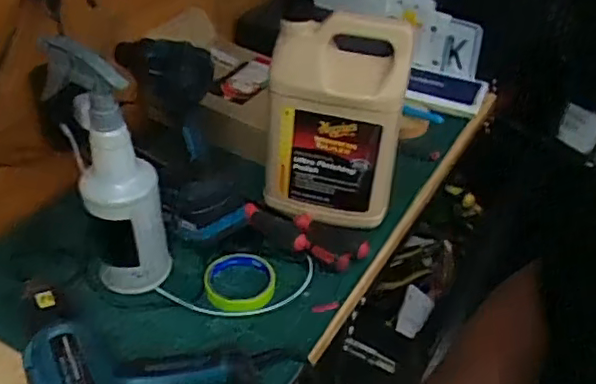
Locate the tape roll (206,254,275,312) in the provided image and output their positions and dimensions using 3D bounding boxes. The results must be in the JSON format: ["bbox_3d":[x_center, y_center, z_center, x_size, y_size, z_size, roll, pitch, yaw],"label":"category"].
[{"bbox_3d":[-0.071,0.110,0.767,0.085,0.019,0.088,2,38,-2],"label":"tape roll"}]

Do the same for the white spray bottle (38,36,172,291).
[{"bbox_3d":[-0.204,-0.017,0.678,0.101,0.292,0.072,-9,39,-16],"label":"white spray bottle"}]

